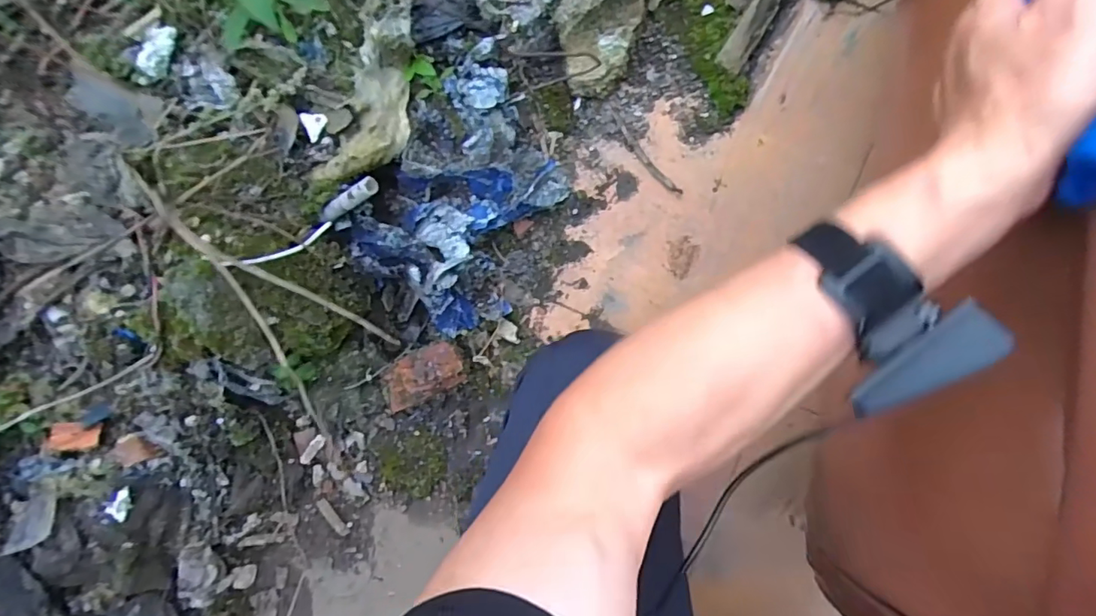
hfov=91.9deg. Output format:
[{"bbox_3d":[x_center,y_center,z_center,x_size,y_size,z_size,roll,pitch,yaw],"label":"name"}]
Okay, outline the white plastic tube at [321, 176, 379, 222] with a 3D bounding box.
[{"bbox_3d":[-0.215,-0.116,0.571,0.075,0.018,0.019,-27,89,21],"label":"white plastic tube"}]

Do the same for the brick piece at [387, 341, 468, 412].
[{"bbox_3d":[-0.154,0.082,0.653,0.094,0.029,0.057,-25,86,2],"label":"brick piece"}]

